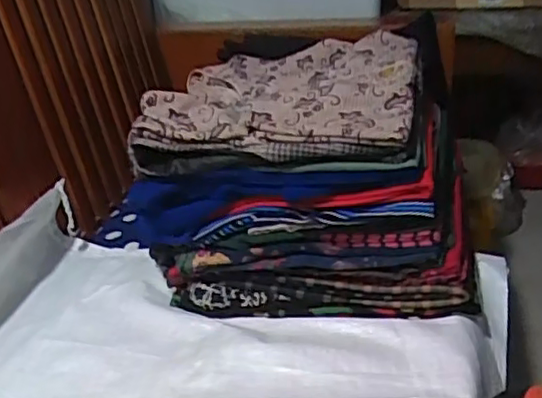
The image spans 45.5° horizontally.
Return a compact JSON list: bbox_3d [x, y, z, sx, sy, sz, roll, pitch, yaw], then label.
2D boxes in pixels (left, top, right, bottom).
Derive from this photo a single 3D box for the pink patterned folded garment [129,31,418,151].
[{"bbox_3d":[0.016,-0.128,0.749,0.298,0.046,0.308,2,26,15],"label":"pink patterned folded garment"}]

